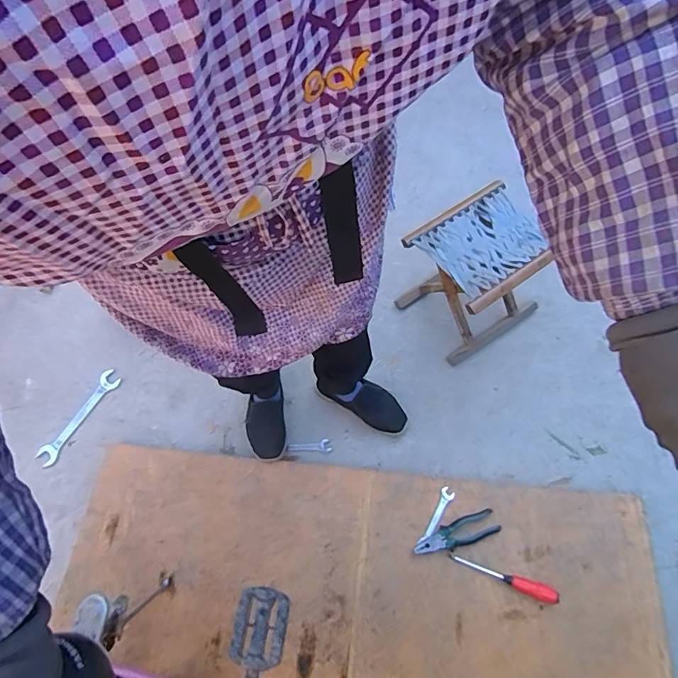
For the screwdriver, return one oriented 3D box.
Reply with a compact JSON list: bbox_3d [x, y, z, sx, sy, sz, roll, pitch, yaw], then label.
[{"bbox_3d":[0.345,0.499,0.939,0.219,0.025,0.030,18,66,12],"label":"screwdriver"}]

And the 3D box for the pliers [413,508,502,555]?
[{"bbox_3d":[0.256,0.429,0.983,0.187,0.016,0.053,-16,63,-5],"label":"pliers"}]

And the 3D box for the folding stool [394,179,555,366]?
[{"bbox_3d":[0.343,-0.152,1.139,0.284,0.305,0.259,-32,66,-12],"label":"folding stool"}]

